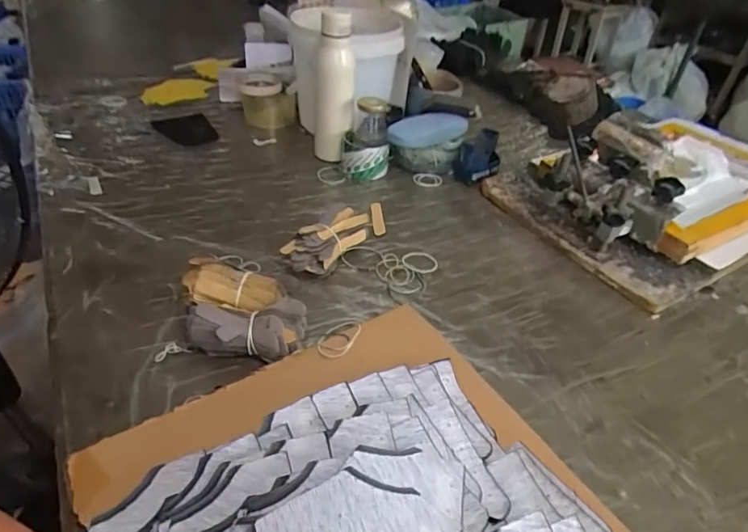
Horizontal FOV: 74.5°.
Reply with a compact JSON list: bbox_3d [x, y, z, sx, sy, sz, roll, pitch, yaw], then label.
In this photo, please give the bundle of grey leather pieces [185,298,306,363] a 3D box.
[{"bbox_3d":[-0.132,0.065,0.518,0.116,0.048,0.050,3,38,-4],"label":"bundle of grey leather pieces"}]

